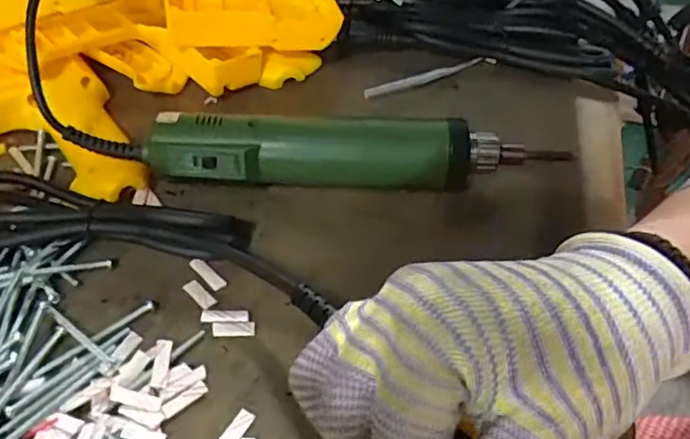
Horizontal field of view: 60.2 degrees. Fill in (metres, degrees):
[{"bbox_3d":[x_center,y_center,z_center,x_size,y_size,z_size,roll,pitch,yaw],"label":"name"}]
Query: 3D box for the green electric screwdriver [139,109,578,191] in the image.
[{"bbox_3d":[0.004,-0.039,0.348,0.231,0.031,0.033,1,48,-2],"label":"green electric screwdriver"}]

